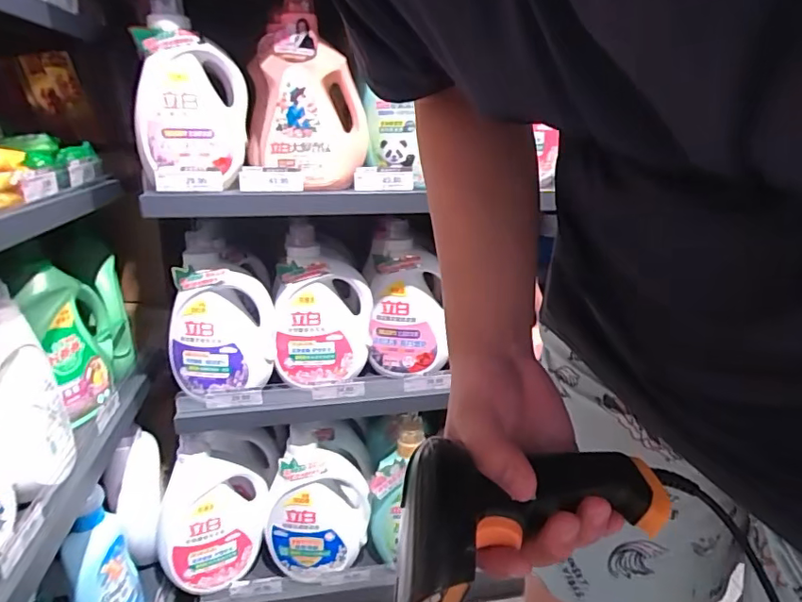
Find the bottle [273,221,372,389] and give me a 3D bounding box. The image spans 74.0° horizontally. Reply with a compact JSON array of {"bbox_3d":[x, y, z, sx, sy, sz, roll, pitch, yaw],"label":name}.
[{"bbox_3d":[-0.152,0.011,1.016,0.181,0.282,0.102,0,19,-3],"label":"bottle"}]

